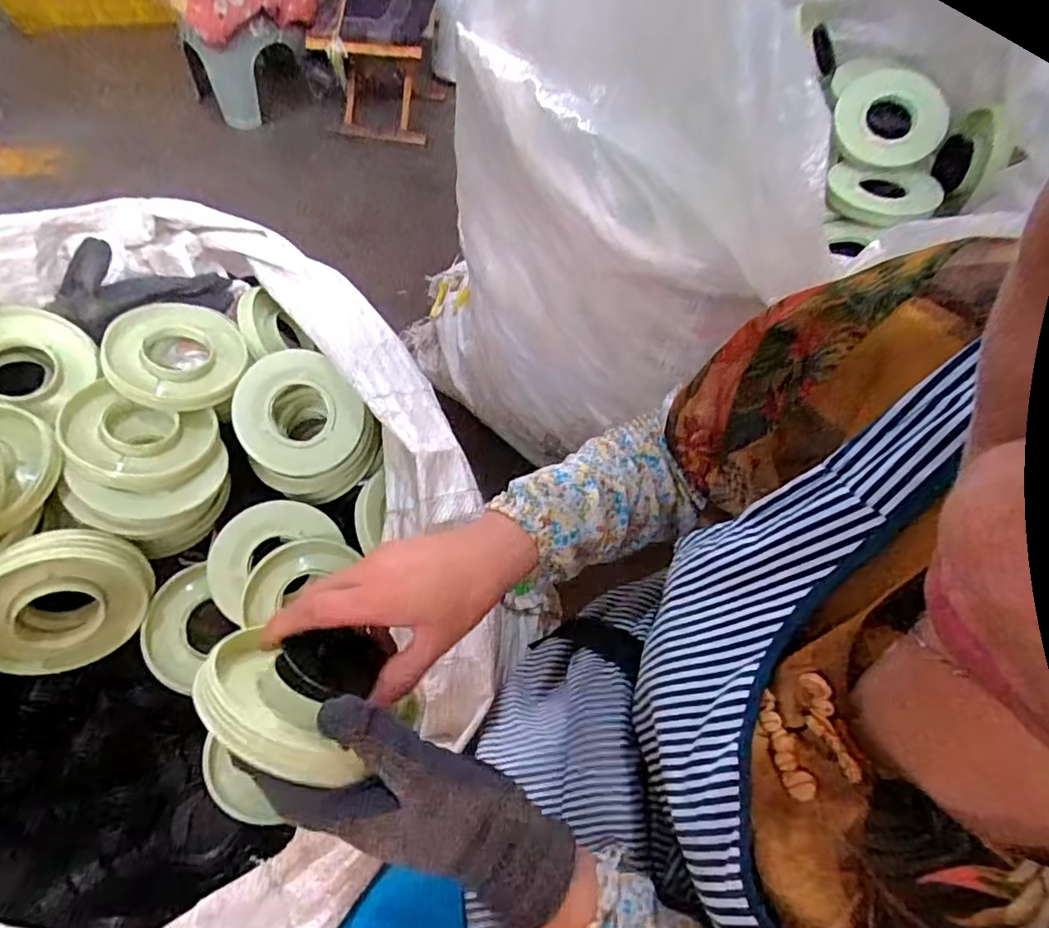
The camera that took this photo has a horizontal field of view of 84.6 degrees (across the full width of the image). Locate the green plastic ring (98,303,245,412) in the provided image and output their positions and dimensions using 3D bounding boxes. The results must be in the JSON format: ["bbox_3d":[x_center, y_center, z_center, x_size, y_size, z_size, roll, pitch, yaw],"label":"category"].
[{"bbox_3d":[-0.357,-0.112,0.594,0.123,0.026,0.124,16,57,-26],"label":"green plastic ring"}]

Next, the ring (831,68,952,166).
[{"bbox_3d":[0.454,-0.427,0.715,0.138,0.012,0.108,13,96,-4],"label":"ring"}]

